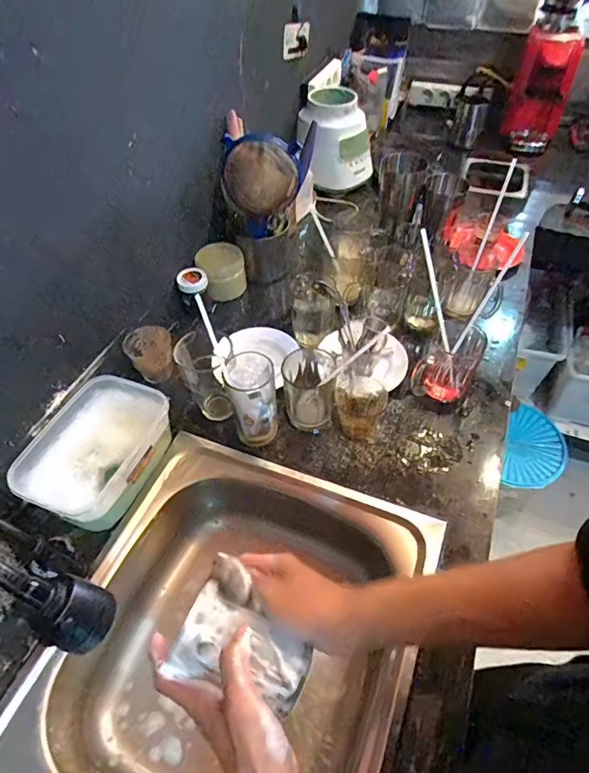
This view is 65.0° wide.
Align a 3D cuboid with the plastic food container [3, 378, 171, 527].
[{"bbox_3d":[-0.264,0.087,0.632,0.134,0.080,0.199,17,53,14],"label":"plastic food container"}]

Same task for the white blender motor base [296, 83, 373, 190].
[{"bbox_3d":[0.097,-0.573,1.087,0.172,0.191,0.134,5,51,6],"label":"white blender motor base"}]

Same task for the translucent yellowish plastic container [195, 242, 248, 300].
[{"bbox_3d":[-0.137,-0.220,0.872,0.085,0.075,0.079,-10,51,-8],"label":"translucent yellowish plastic container"}]

